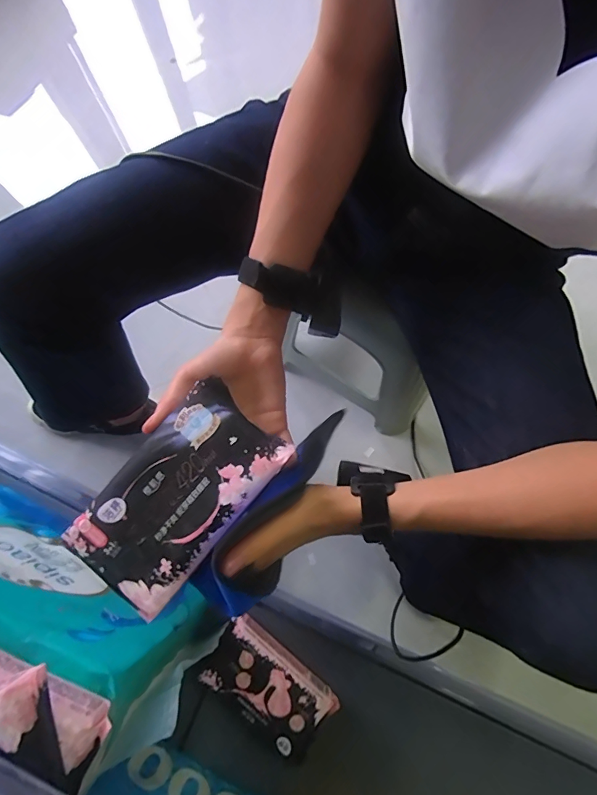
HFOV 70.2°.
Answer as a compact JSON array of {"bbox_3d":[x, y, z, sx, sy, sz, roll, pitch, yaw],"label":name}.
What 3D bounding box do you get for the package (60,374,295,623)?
[{"bbox_3d":[-0.094,0.076,0.326,0.092,0.029,0.164,40,81,10],"label":"package"}]

